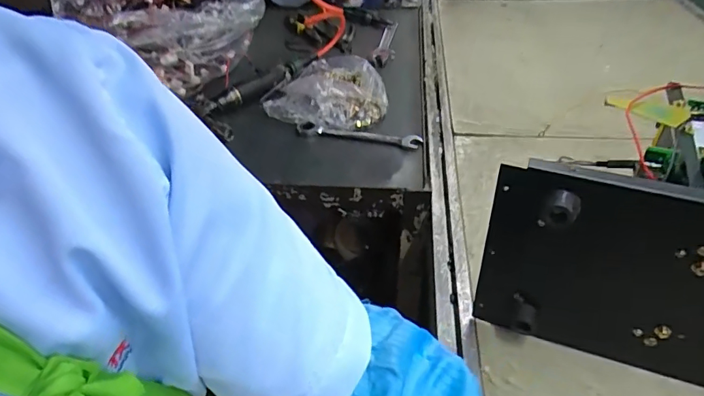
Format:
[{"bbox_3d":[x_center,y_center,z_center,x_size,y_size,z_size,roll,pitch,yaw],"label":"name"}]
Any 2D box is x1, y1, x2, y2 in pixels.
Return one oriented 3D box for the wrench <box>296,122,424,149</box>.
[{"bbox_3d":[0.008,-0.104,0.770,0.204,0.016,0.026,10,41,15],"label":"wrench"}]

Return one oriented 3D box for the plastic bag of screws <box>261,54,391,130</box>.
[{"bbox_3d":[-0.037,-0.203,0.860,0.203,0.057,0.223,6,40,11],"label":"plastic bag of screws"}]

